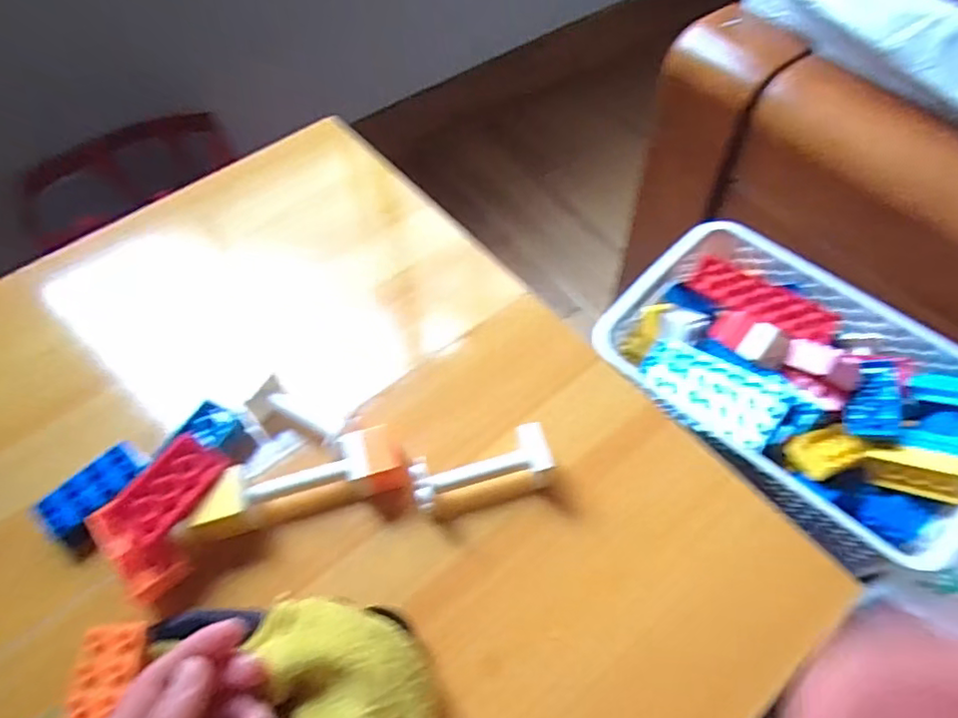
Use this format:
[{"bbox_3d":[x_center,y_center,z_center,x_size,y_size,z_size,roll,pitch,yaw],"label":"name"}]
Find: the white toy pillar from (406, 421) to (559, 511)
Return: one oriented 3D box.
[{"bbox_3d":[0.002,0.071,0.396,0.086,0.032,0.032,-15,58,-6],"label":"white toy pillar"}]

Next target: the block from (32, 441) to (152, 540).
[{"bbox_3d":[-0.242,0.084,0.398,0.027,0.018,0.067,35,65,22],"label":"block"}]

